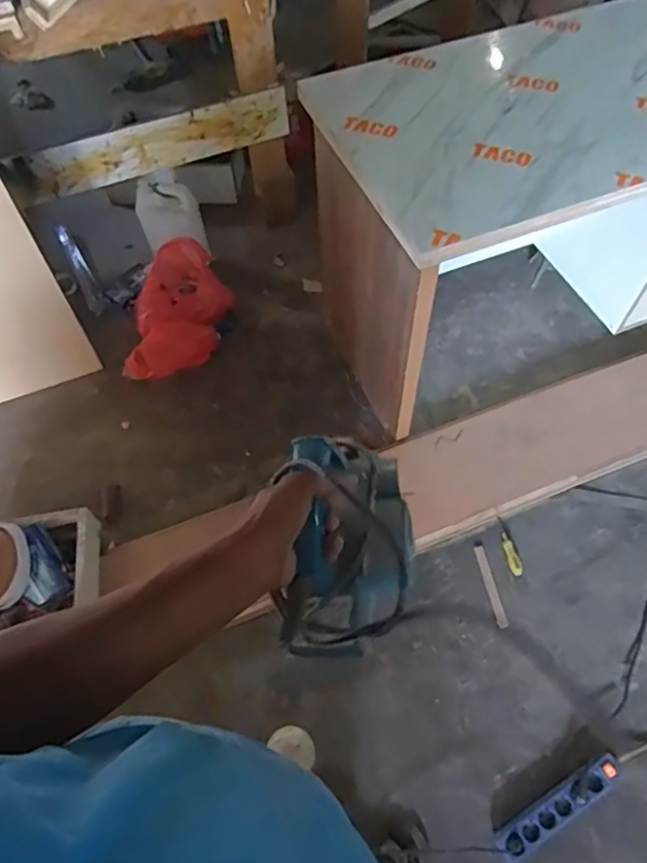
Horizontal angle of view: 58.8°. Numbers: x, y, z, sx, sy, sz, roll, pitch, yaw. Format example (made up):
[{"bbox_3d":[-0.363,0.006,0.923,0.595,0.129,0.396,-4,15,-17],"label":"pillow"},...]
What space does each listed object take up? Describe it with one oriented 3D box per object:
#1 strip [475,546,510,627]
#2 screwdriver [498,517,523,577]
[{"bbox_3d":[0.407,0.376,1.395,0.024,0.014,0.197,-9,58,-4],"label":"strip"},{"bbox_3d":[0.465,0.290,1.443,0.033,0.018,0.146,-11,58,-5],"label":"screwdriver"}]

